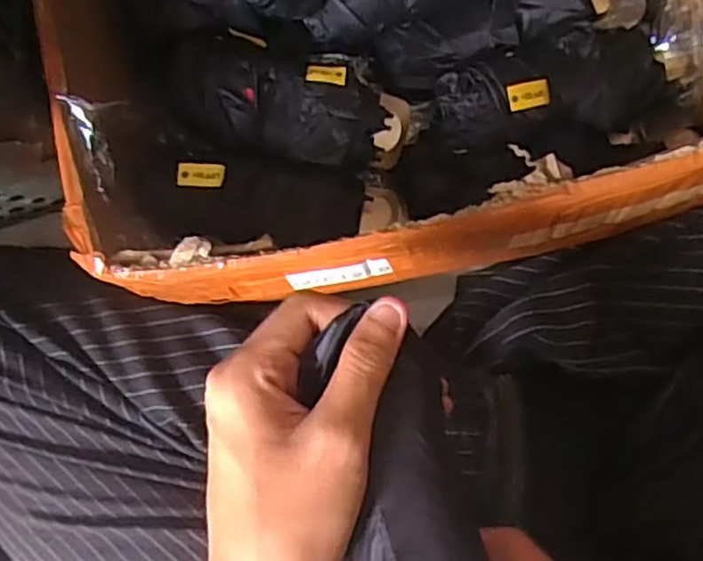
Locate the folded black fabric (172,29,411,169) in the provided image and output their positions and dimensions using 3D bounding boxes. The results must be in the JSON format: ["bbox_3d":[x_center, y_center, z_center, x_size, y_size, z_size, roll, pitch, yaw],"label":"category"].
[{"bbox_3d":[-0.044,-0.120,0.488,0.166,0.044,0.078,13,85,-9],"label":"folded black fabric"}]

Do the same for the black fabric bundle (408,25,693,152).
[{"bbox_3d":[0.137,-0.134,0.499,0.179,0.067,0.074,-6,83,5],"label":"black fabric bundle"}]

